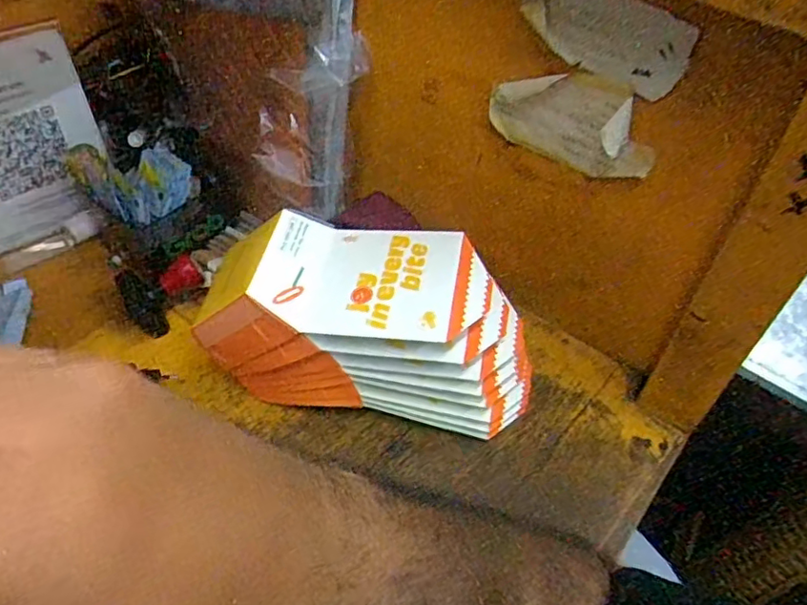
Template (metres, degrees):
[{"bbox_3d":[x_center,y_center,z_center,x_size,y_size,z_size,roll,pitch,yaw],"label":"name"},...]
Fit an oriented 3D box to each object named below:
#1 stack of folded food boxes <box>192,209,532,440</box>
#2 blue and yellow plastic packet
[{"bbox_3d":[-0.026,0.021,0.508,0.269,0.137,0.108,8,48,4],"label":"stack of folded food boxes"},{"bbox_3d":[-0.259,-0.118,0.590,0.098,0.054,0.079,34,55,25],"label":"blue and yellow plastic packet"}]

